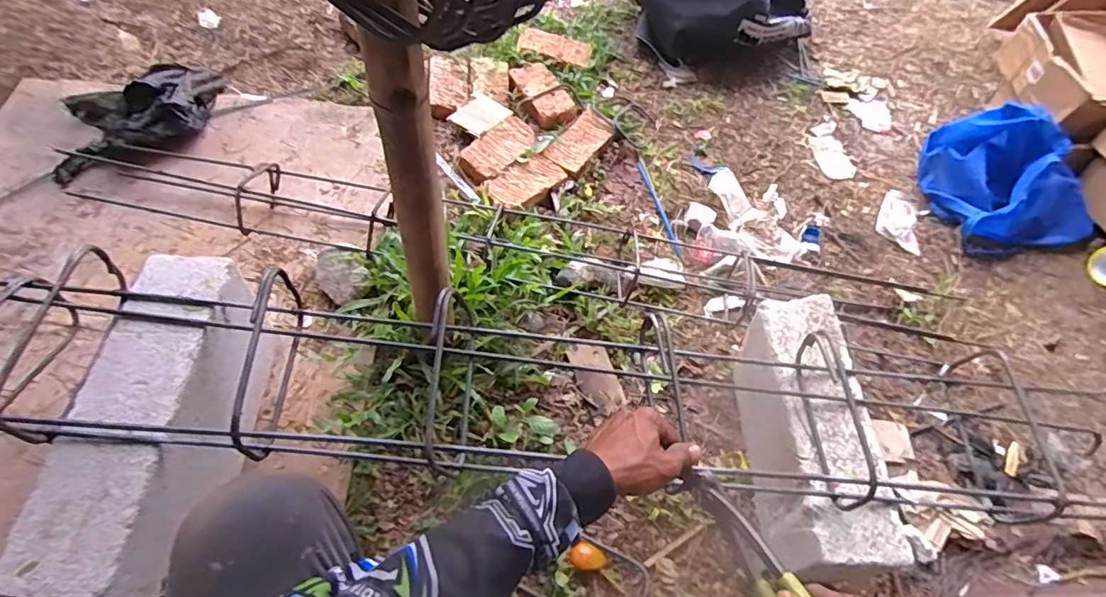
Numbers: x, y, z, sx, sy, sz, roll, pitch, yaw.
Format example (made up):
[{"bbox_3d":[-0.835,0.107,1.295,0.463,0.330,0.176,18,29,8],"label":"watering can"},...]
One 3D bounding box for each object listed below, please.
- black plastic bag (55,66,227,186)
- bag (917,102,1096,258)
[{"bbox_3d":[-0.762,-0.343,0.971,0.289,0.079,0.210,-19,63,-16],"label":"black plastic bag"},{"bbox_3d":[0.920,-0.246,1.055,0.256,0.155,0.261,-6,61,-6],"label":"bag"}]

